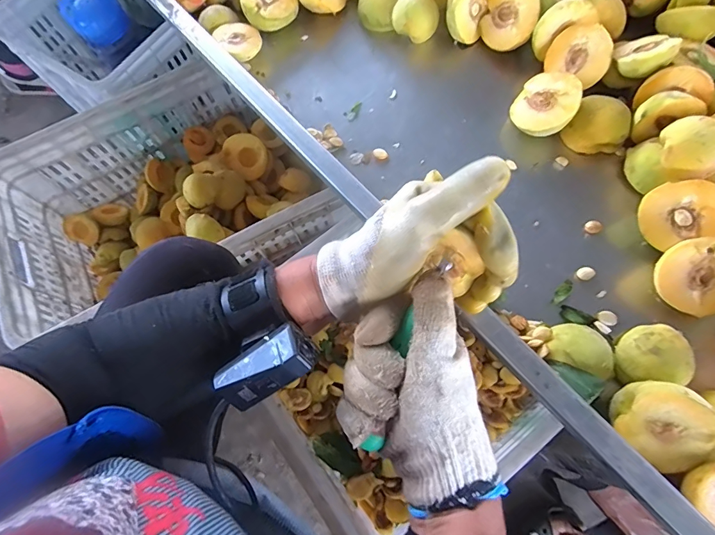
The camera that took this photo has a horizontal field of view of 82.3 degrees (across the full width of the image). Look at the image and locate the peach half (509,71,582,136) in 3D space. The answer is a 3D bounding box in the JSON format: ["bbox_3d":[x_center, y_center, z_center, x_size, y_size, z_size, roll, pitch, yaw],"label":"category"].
[{"bbox_3d":[0.198,-0.166,0.428,0.065,0.031,0.065,31,90,30],"label":"peach half"}]

